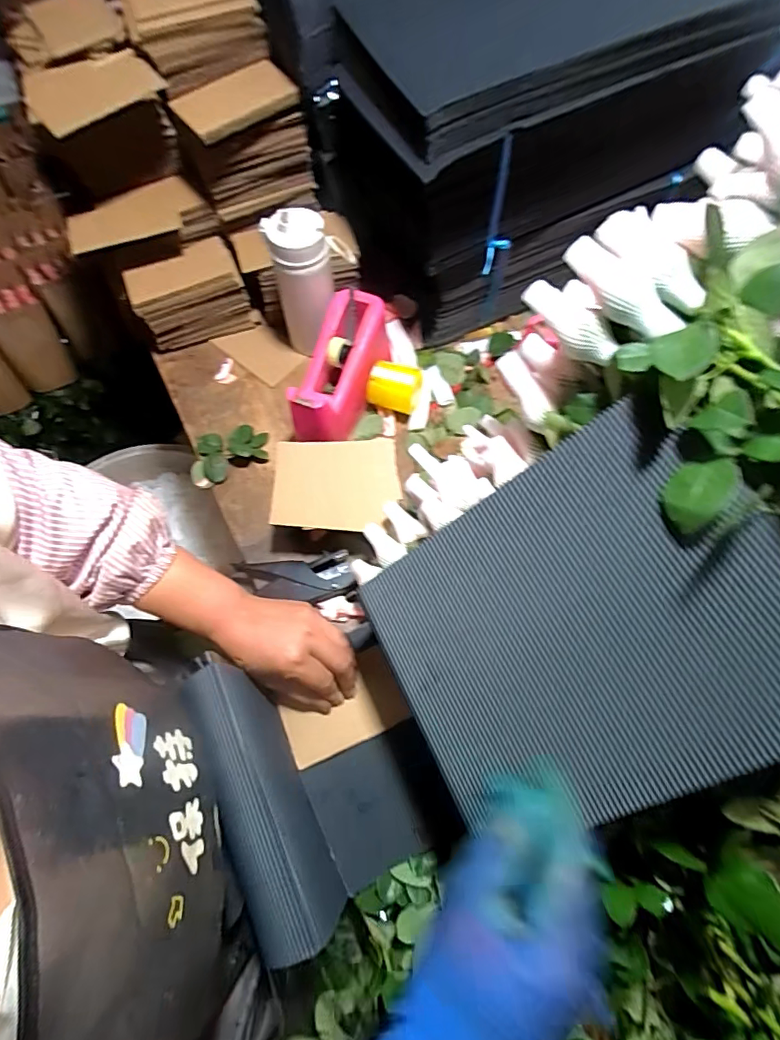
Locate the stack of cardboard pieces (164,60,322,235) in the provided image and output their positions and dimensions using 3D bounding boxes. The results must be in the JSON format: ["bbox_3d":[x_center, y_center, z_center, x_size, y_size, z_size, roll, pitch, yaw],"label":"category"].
[{"bbox_3d":[-0.181,-0.480,0.649,0.140,0.146,0.081,-28,70,-10],"label":"stack of cardboard pieces"}]

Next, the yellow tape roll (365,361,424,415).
[{"bbox_3d":[0.006,-0.179,0.673,0.067,0.050,0.045,16,69,7],"label":"yellow tape roll"}]

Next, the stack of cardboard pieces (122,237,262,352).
[{"bbox_3d":[-0.289,-0.325,0.736,0.151,0.100,0.087,-24,69,-8],"label":"stack of cardboard pieces"}]

